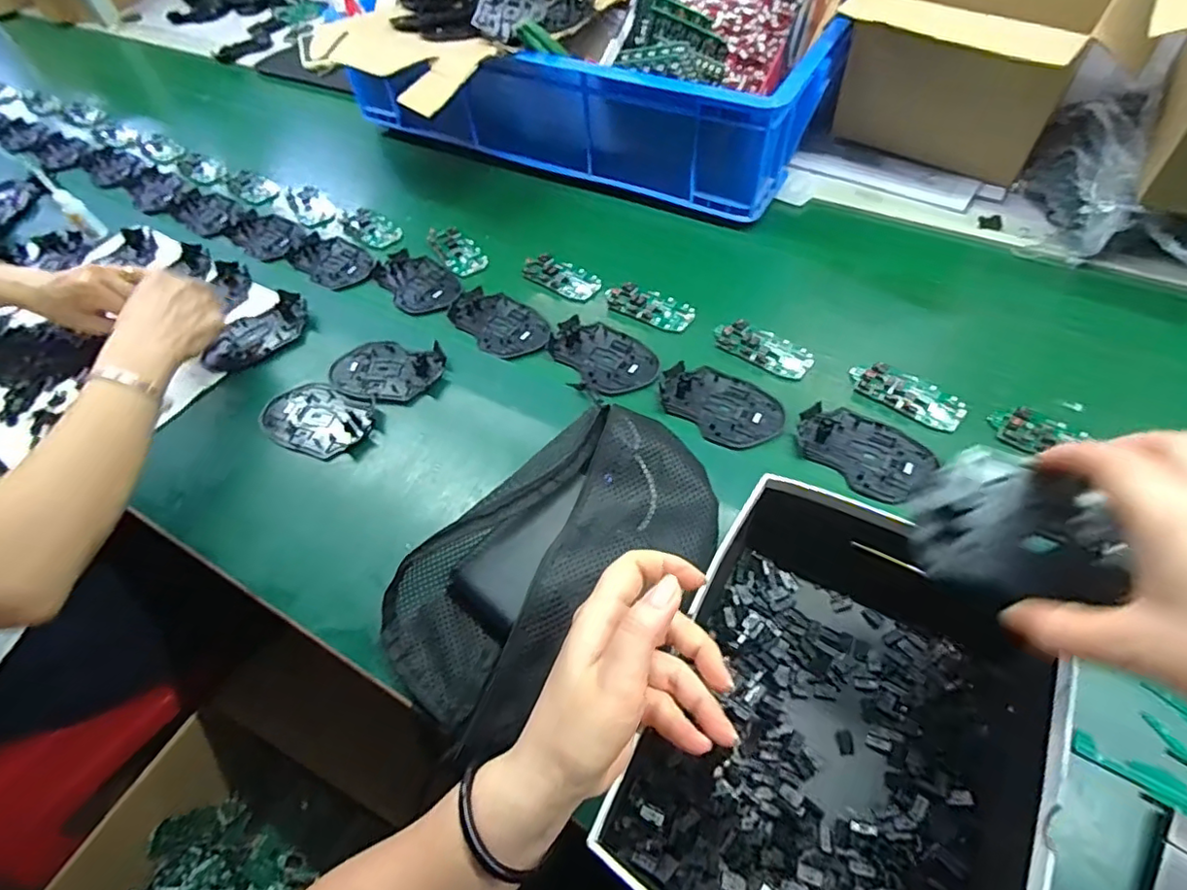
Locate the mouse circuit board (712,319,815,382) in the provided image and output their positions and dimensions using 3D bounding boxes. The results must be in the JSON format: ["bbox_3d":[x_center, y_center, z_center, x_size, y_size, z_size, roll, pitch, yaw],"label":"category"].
[{"bbox_3d":[0.168,-0.098,0.581,0.098,0.010,0.046,31,63,23],"label":"mouse circuit board"}]

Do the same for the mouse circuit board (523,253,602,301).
[{"bbox_3d":[-0.036,-0.191,0.665,0.093,0.007,0.048,27,61,22],"label":"mouse circuit board"}]

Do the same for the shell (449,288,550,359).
[{"bbox_3d":[-0.101,-0.132,0.632,0.072,0.011,0.116,-38,61,-20],"label":"shell"}]

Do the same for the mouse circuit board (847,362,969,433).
[{"bbox_3d":[0.287,-0.048,0.537,0.098,0.010,0.045,32,63,24],"label":"mouse circuit board"}]

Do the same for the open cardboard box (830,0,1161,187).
[{"bbox_3d":[0.430,-0.452,0.686,0.245,0.188,0.175,37,65,26],"label":"open cardboard box"}]

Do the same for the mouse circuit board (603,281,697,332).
[{"bbox_3d":[0.060,-0.151,0.628,0.097,0.007,0.045,29,62,22],"label":"mouse circuit board"}]

